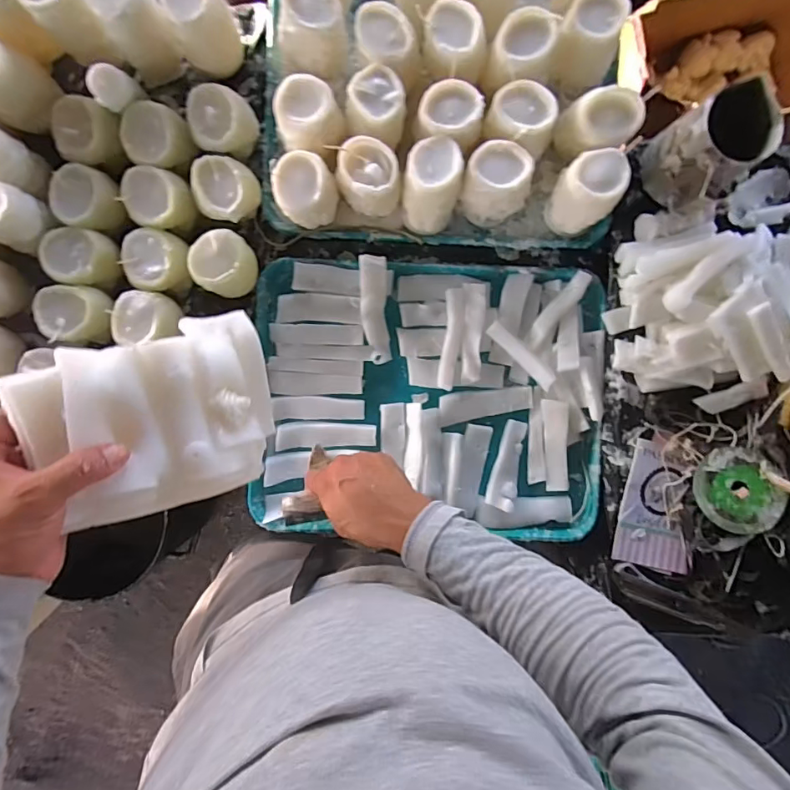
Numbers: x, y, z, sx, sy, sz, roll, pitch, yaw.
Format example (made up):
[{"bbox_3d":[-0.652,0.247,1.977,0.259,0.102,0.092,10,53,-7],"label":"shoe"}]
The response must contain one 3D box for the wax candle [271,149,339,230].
[{"bbox_3d":[-0.103,-0.235,0.564,0.072,0.073,0.062,2,91,-1],"label":"wax candle"}]

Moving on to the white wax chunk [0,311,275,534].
[{"bbox_3d":[-0.177,0.019,0.365,0.167,0.025,0.129,-17,101,-24],"label":"white wax chunk"}]

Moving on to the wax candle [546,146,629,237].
[{"bbox_3d":[0.220,-0.236,0.569,0.065,0.094,0.069,0,91,-1],"label":"wax candle"}]

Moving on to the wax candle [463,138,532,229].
[{"bbox_3d":[0.118,-0.244,0.574,0.078,0.098,0.062,27,90,-1],"label":"wax candle"}]

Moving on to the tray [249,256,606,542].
[{"bbox_3d":[0.041,0.004,0.615,0.435,0.033,0.340,2,91,-1],"label":"tray"}]

